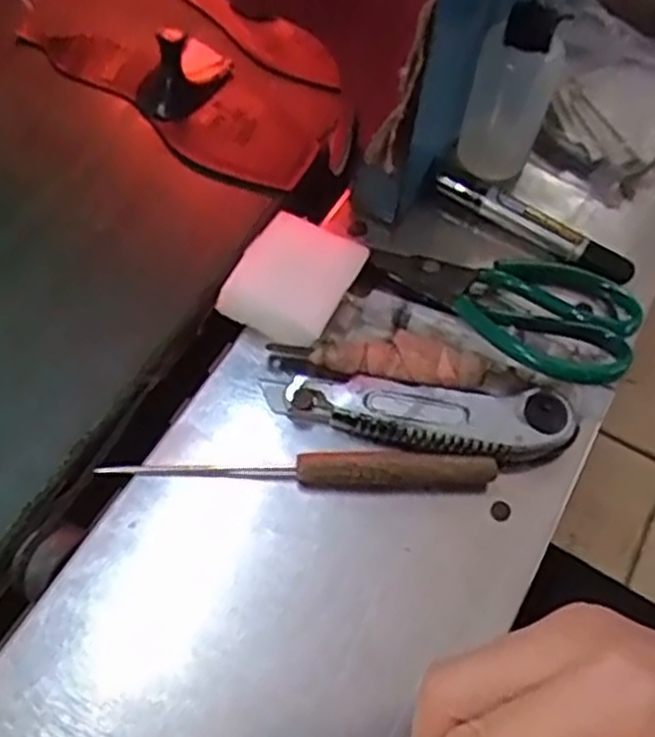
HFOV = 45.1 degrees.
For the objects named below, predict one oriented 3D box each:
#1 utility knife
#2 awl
[{"bbox_3d":[0.049,0.025,0.421,0.162,0.023,0.038,7,58,2],"label":"utility knife"},{"bbox_3d":[-0.013,0.051,0.402,0.197,0.019,0.014,0,58,-2],"label":"awl"}]

